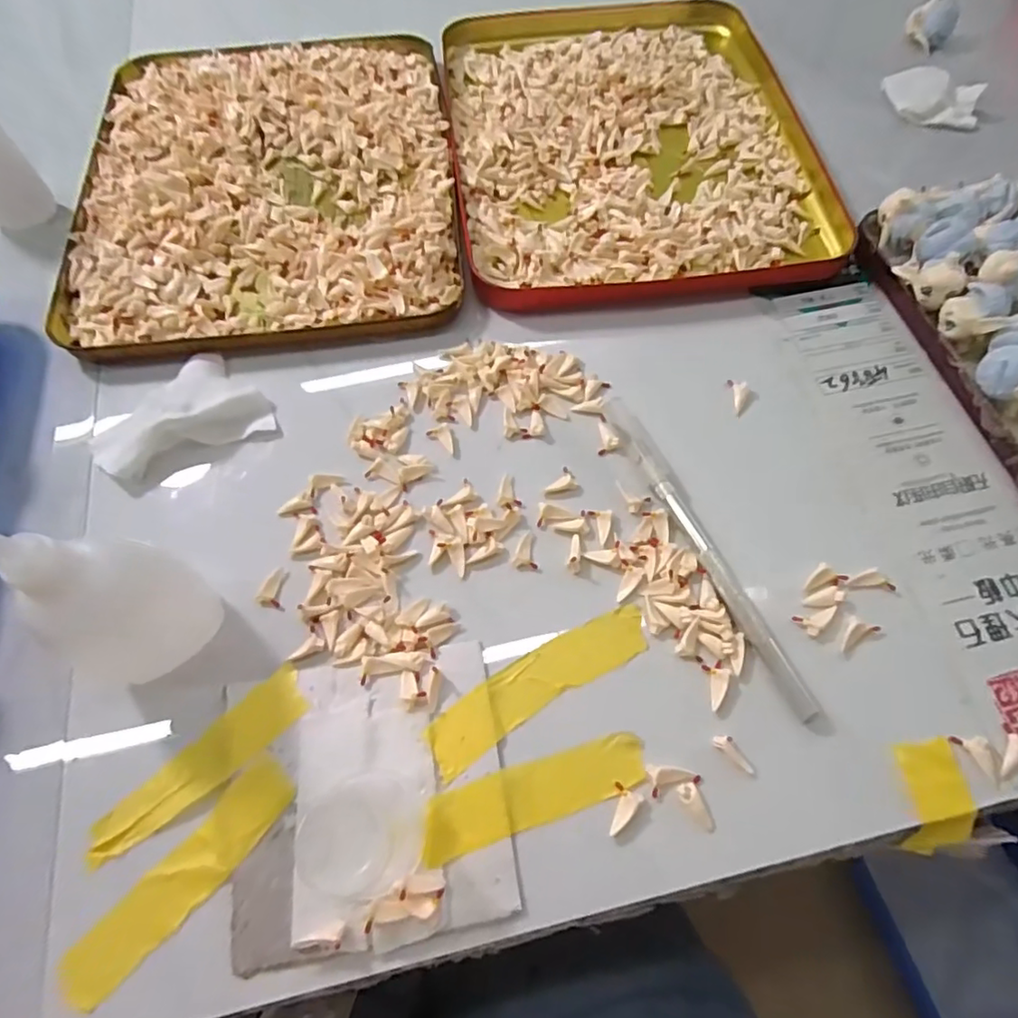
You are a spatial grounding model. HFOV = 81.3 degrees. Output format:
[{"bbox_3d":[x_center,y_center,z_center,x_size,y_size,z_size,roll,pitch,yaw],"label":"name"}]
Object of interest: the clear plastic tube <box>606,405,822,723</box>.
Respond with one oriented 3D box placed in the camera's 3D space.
[{"bbox_3d":[0.079,0.014,0.242,0.011,0.009,0.149,-21,66,-10],"label":"clear plastic tube"}]

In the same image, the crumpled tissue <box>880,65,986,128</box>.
[{"bbox_3d":[0.258,-0.251,0.363,0.055,0.019,0.026,18,68,10],"label":"crumpled tissue"}]

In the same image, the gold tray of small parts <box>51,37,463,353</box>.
[{"bbox_3d":[-0.135,-0.191,0.336,0.199,0.017,0.240,-6,64,-3],"label":"gold tray of small parts"}]

